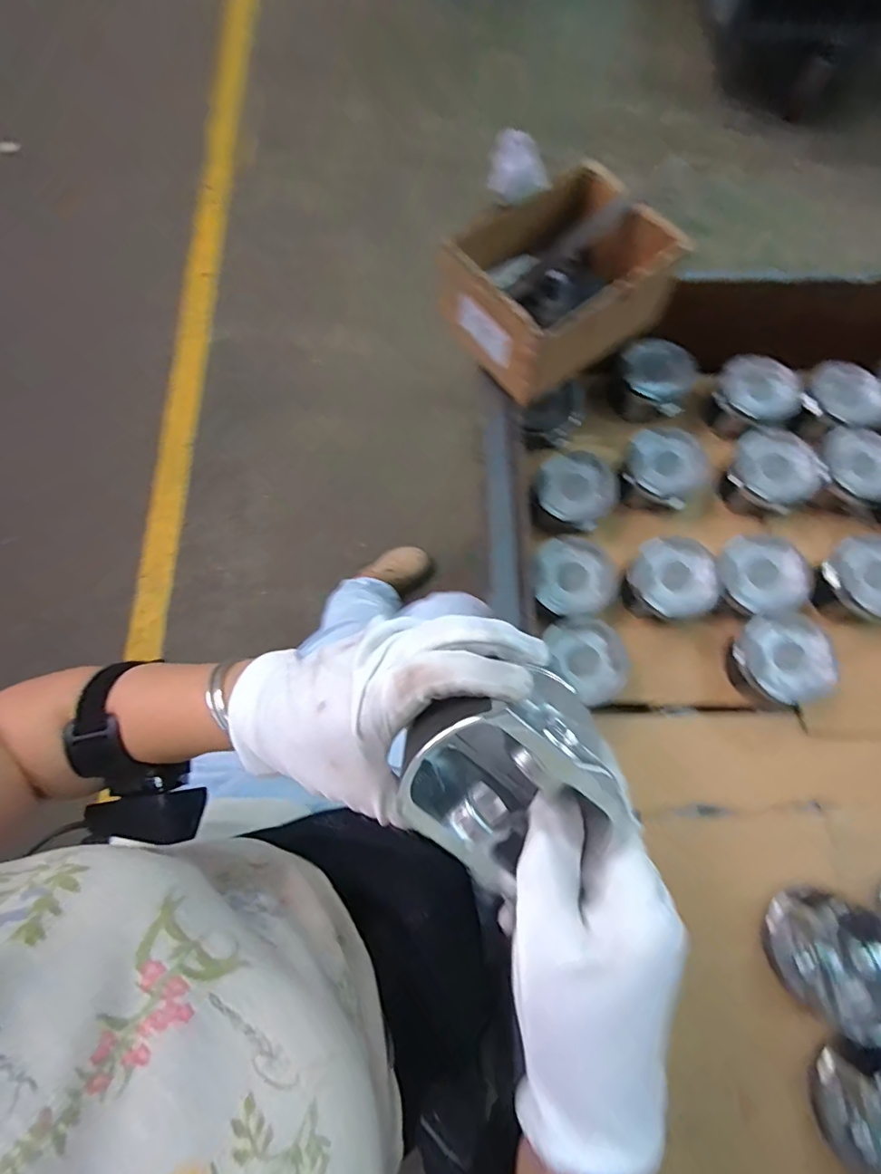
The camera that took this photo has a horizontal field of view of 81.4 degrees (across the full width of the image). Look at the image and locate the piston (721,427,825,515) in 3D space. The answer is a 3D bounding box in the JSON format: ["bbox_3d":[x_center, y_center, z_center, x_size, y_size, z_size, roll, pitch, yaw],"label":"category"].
[{"bbox_3d":[0.396,-0.138,0.613,0.099,0.056,0.097,0,73,1],"label":"piston"}]

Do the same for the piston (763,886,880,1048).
[{"bbox_3d":[0.328,0.310,0.427,0.093,0.055,0.086,0,73,1],"label":"piston"}]

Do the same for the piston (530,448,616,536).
[{"bbox_3d":[0.157,-0.110,0.608,0.089,0.051,0.081,0,73,1],"label":"piston"}]

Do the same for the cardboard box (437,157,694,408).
[{"bbox_3d":[0.115,-0.301,0.510,0.195,0.085,0.145,-36,76,-10],"label":"cardboard box"}]

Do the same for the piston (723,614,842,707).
[{"bbox_3d":[0.365,0.080,0.554,0.090,0.056,0.092,-6,73,-1],"label":"piston"}]

